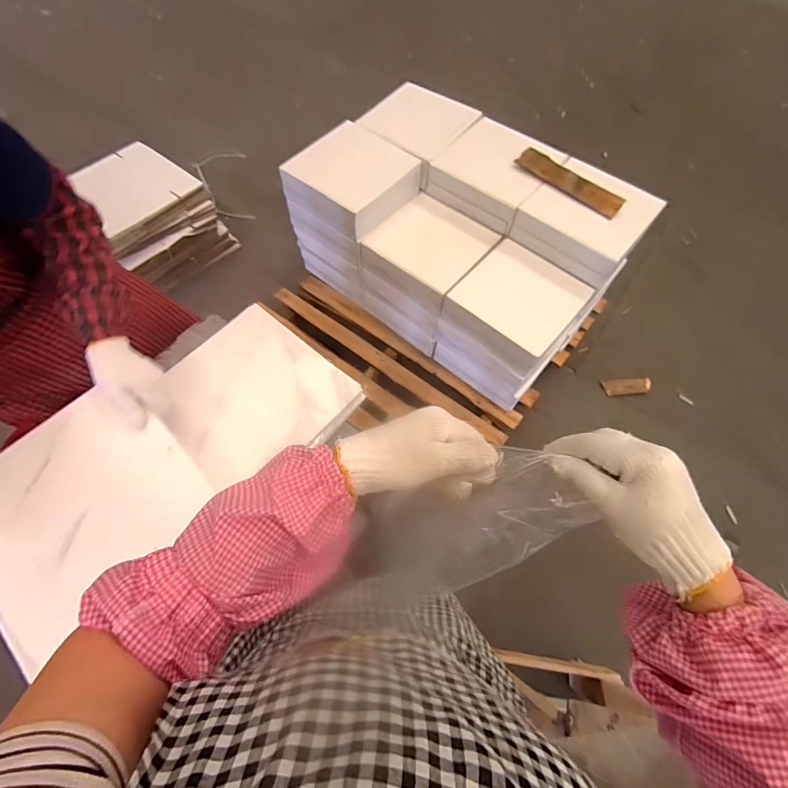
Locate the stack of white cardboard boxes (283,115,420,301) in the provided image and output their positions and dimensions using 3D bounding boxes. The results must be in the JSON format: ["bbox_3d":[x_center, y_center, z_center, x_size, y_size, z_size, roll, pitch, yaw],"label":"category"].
[{"bbox_3d":[-0.132,-0.610,1.399,0.320,0.377,0.322,35,67,15],"label":"stack of white cardboard boxes"}]

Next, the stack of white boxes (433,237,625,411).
[{"bbox_3d":[0.352,-0.212,1.265,0.314,0.280,0.302,39,68,17],"label":"stack of white boxes"}]

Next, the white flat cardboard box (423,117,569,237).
[{"bbox_3d":[0.310,-0.703,1.289,0.326,0.105,0.317,36,67,15],"label":"white flat cardboard box"}]

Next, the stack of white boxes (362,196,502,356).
[{"bbox_3d":[0.111,-0.395,1.372,0.313,0.319,0.309,38,67,16],"label":"stack of white boxes"}]

